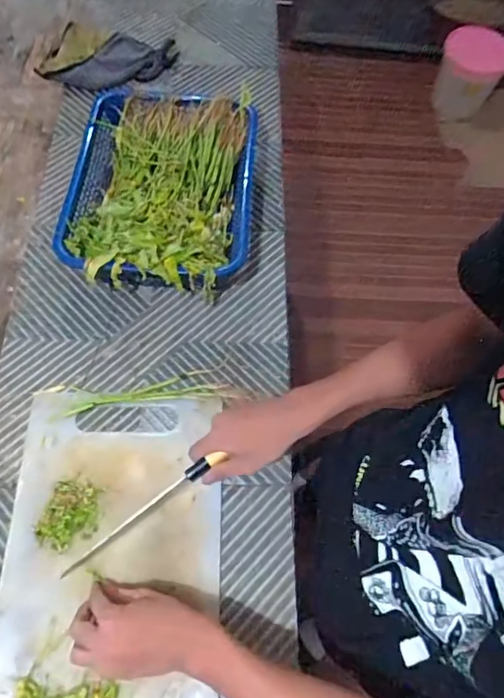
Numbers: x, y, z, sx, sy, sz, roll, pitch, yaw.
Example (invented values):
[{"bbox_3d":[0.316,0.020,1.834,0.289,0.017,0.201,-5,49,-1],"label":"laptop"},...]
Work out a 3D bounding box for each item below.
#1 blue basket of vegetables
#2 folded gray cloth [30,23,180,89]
[{"bbox_3d":[-0.131,-0.233,0.749,0.256,0.099,0.329,5,65,0],"label":"blue basket of vegetables"},{"bbox_3d":[-0.271,-0.551,0.918,0.227,0.047,0.130,10,65,2],"label":"folded gray cloth"}]

